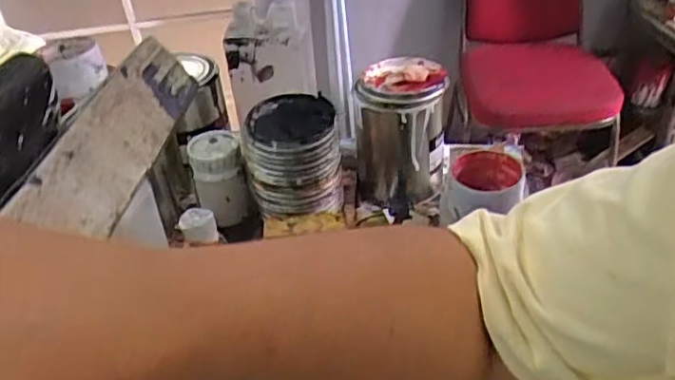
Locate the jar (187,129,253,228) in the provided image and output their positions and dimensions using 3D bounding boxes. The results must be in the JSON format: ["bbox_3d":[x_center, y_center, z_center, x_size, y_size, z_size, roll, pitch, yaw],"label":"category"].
[{"bbox_3d":[-0.141,-0.013,0.771,0.061,0.092,0.060,-13,37,-10],"label":"jar"}]

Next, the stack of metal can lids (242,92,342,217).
[{"bbox_3d":[-0.053,-0.041,0.746,0.105,0.113,0.099,-9,36,-5],"label":"stack of metal can lids"}]

